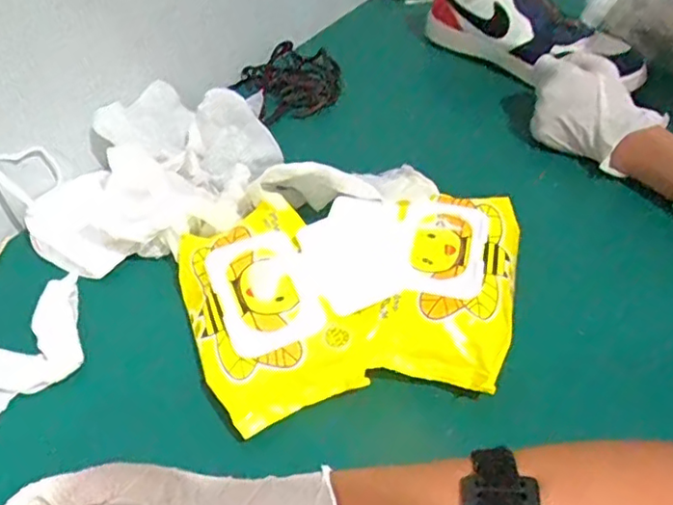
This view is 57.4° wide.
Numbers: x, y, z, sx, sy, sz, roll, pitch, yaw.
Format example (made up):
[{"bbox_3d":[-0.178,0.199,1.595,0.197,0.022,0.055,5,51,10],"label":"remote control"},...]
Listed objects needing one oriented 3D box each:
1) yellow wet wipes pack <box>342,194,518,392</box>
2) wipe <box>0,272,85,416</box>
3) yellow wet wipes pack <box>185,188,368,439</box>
[{"bbox_3d":[0.076,0.017,0.443,0.102,0.028,0.160,9,44,11],"label":"yellow wet wipes pack"},{"bbox_3d":[-0.210,0.059,0.423,0.061,0.034,0.121,19,47,21],"label":"wipe"},{"bbox_3d":[-0.053,0.036,0.432,0.096,0.043,0.160,-16,45,-15],"label":"yellow wet wipes pack"}]

